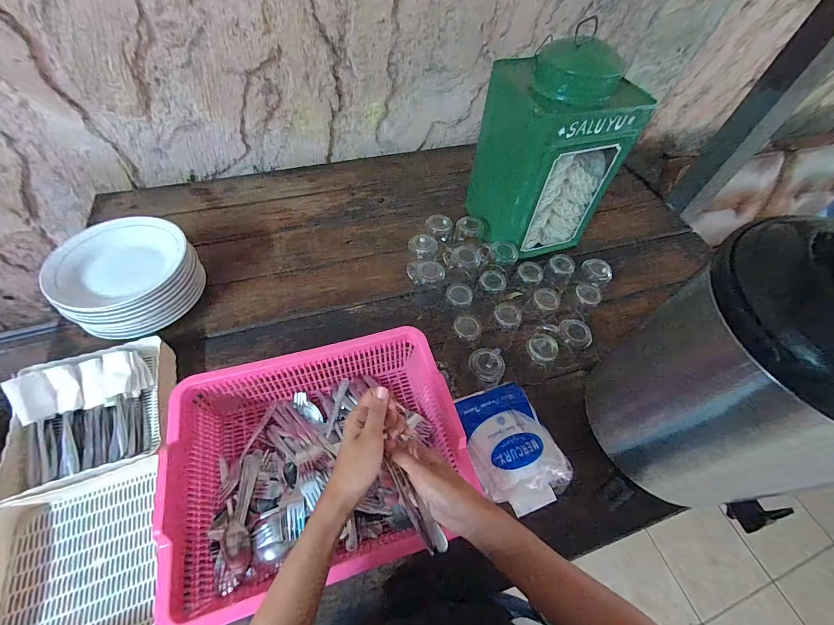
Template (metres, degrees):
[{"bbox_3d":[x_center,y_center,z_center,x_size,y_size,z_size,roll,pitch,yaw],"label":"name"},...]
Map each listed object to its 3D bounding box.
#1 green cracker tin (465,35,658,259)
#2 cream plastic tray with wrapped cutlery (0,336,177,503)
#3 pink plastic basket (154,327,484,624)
[{"bbox_3d":[0.276,-0.342,0.753,0.207,0.360,0.228,-15,58,-14],"label":"green cracker tin"},{"bbox_3d":[-0.524,0.156,0.565,0.211,0.090,0.210,-13,58,-13],"label":"cream plastic tray with wrapped cutlery"},{"bbox_3d":[-0.140,0.196,0.531,0.382,0.115,0.327,-12,58,-12],"label":"pink plastic basket"}]

